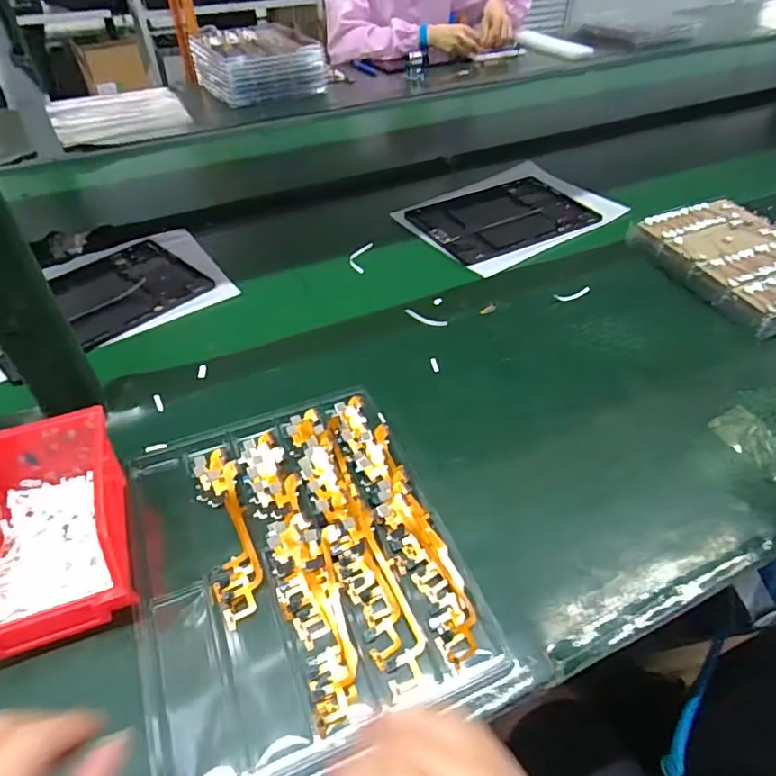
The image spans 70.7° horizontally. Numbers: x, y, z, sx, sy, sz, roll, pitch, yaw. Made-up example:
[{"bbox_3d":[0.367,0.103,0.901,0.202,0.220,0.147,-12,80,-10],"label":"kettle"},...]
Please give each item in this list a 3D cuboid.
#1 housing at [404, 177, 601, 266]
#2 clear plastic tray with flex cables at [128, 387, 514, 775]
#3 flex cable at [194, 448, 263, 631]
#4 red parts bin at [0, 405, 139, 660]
[{"bbox_3d":[0.161,-0.241,0.769,0.237,0.007,0.168,-22,47,-21],"label":"housing"},{"bbox_3d":[-0.067,0.117,0.396,0.215,0.014,0.260,-16,45,-16],"label":"clear plastic tray with flex cables"},{"bbox_3d":[-0.121,0.103,0.409,0.034,0.009,0.144,-14,45,-14],"label":"flex cable"},{"bbox_3d":[-0.237,0.093,0.375,0.099,0.070,0.148,-15,45,-15],"label":"red parts bin"}]

